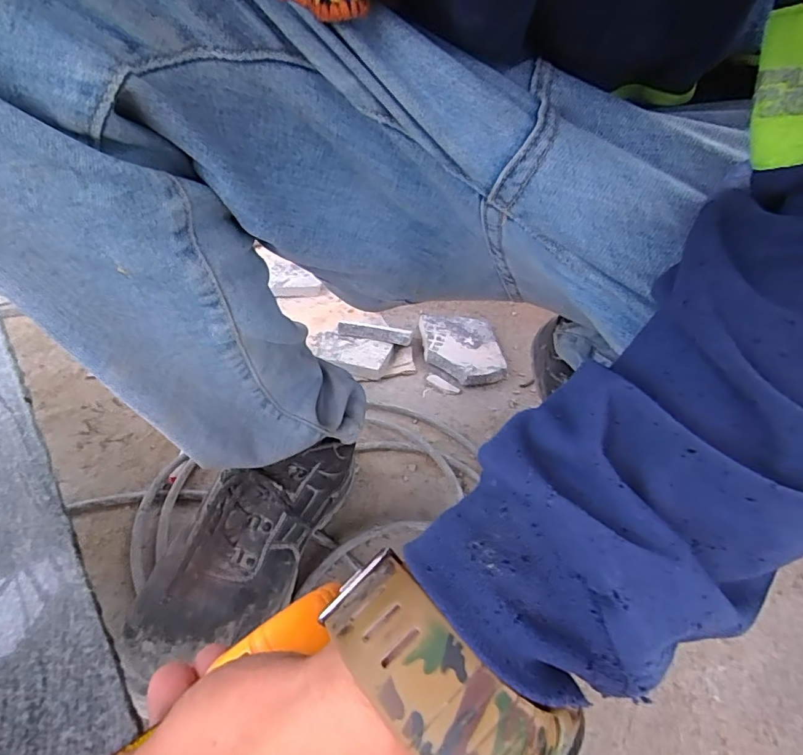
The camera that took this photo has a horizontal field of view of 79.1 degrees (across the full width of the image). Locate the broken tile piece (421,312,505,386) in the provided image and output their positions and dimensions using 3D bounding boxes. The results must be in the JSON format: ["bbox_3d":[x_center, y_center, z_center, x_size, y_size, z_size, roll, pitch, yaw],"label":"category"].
[{"bbox_3d":[0.092,-0.046,0.762,0.114,0.023,0.174,0,37,-4],"label":"broken tile piece"}]

